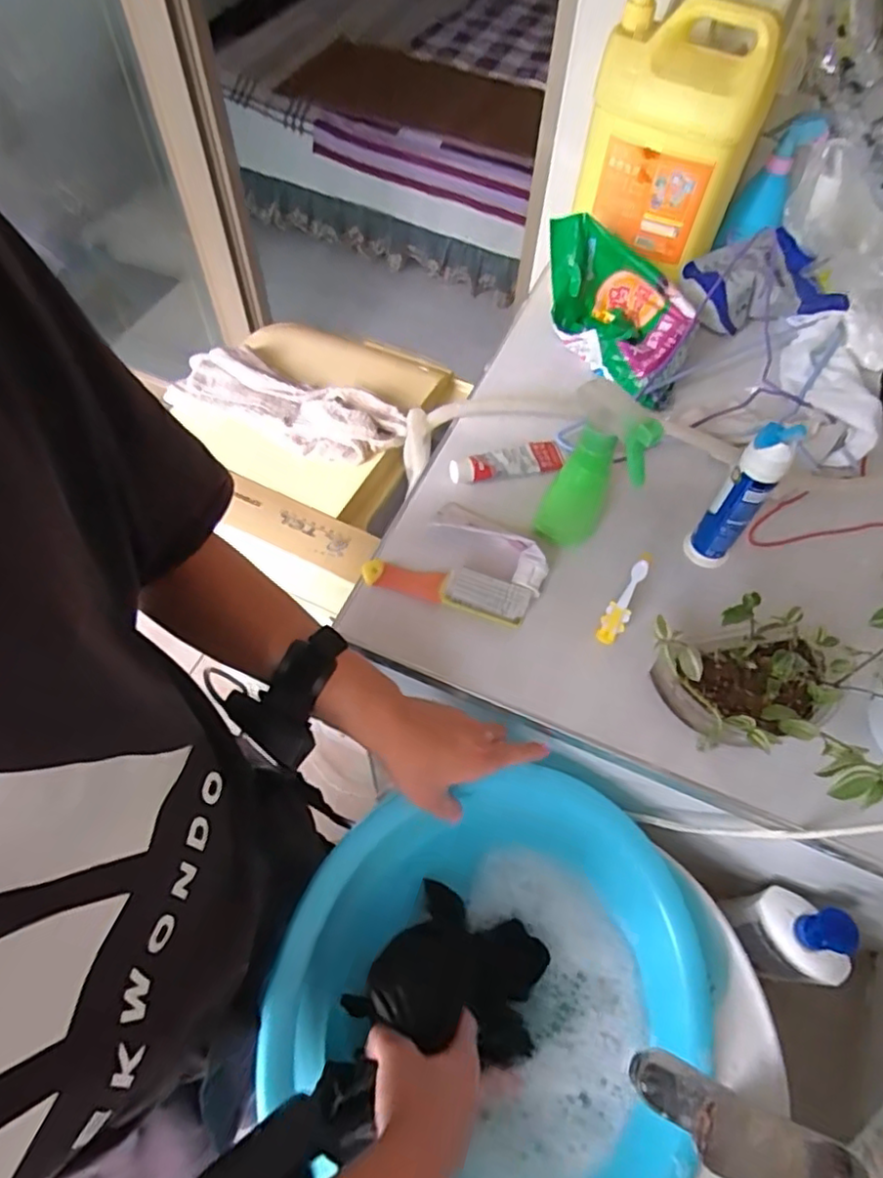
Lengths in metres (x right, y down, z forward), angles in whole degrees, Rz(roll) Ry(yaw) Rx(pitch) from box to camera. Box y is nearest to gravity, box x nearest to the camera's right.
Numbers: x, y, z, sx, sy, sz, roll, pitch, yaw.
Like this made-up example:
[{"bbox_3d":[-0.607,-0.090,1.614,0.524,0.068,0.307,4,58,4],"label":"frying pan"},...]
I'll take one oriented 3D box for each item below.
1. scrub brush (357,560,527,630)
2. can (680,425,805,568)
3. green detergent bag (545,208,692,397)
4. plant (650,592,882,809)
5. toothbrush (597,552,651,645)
[{"bbox_3d":[0.002,-0.004,0.601,0.158,0.028,0.032,16,60,7],"label":"scrub brush"},{"bbox_3d":[0.272,-0.079,0.589,0.039,0.165,0.034,41,66,19],"label":"can"},{"bbox_3d":[0.196,-0.345,0.769,0.198,0.087,0.139,31,63,15],"label":"green detergent bag"},{"bbox_3d":[0.284,0.070,0.488,0.164,0.153,0.172,-13,61,-9],"label":"plant"},{"bbox_3d":[0.155,0.013,0.547,0.021,0.142,0.020,32,63,16],"label":"toothbrush"}]

